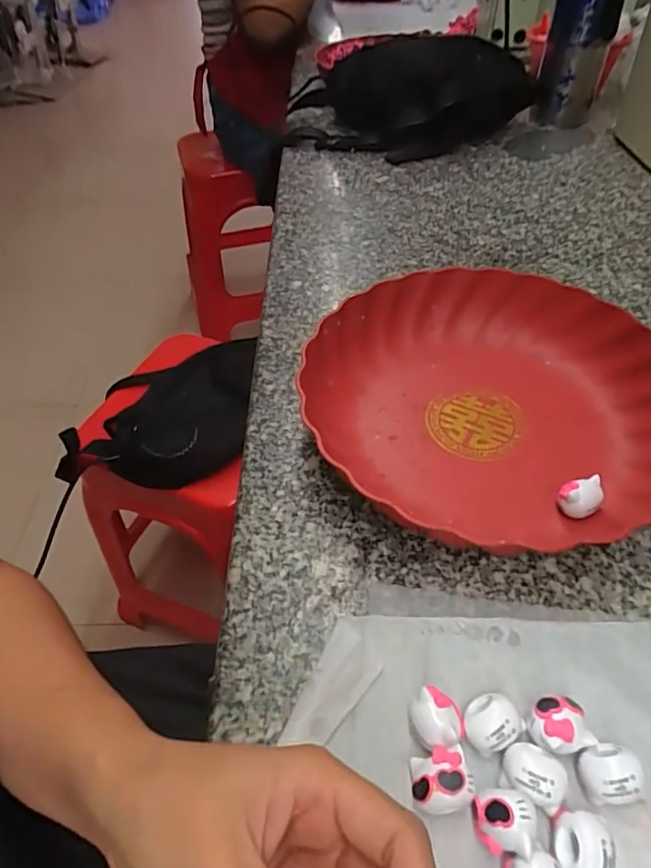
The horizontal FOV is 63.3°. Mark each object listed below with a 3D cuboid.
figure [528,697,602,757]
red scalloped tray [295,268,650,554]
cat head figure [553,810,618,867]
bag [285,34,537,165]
[{"bbox_3d":[0.103,0.130,0.234,0.025,0.020,0.021,-4,48,-2],"label":"figure"},{"bbox_3d":[0.109,-0.031,0.362,0.236,0.049,0.219,2,49,3],"label":"red scalloped tray"},{"bbox_3d":[0.100,0.163,0.206,0.019,0.020,0.023,6,49,7],"label":"cat head figure"},{"bbox_3d":[0.098,-0.422,0.660,0.300,0.126,0.167,5,49,6],"label":"bag"}]

